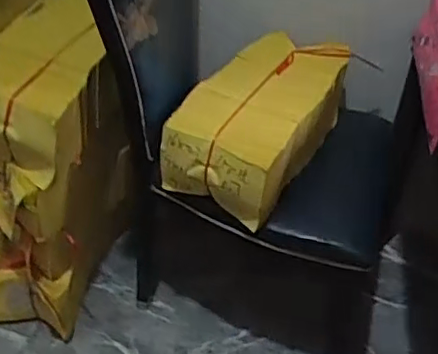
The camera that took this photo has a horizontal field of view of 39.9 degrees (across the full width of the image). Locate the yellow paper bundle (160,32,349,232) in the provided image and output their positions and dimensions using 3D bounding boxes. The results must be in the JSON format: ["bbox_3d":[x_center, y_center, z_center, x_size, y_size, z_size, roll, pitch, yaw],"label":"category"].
[{"bbox_3d":[0.095,-0.133,1.355,0.252,0.218,0.499,27,52,22],"label":"yellow paper bundle"}]

